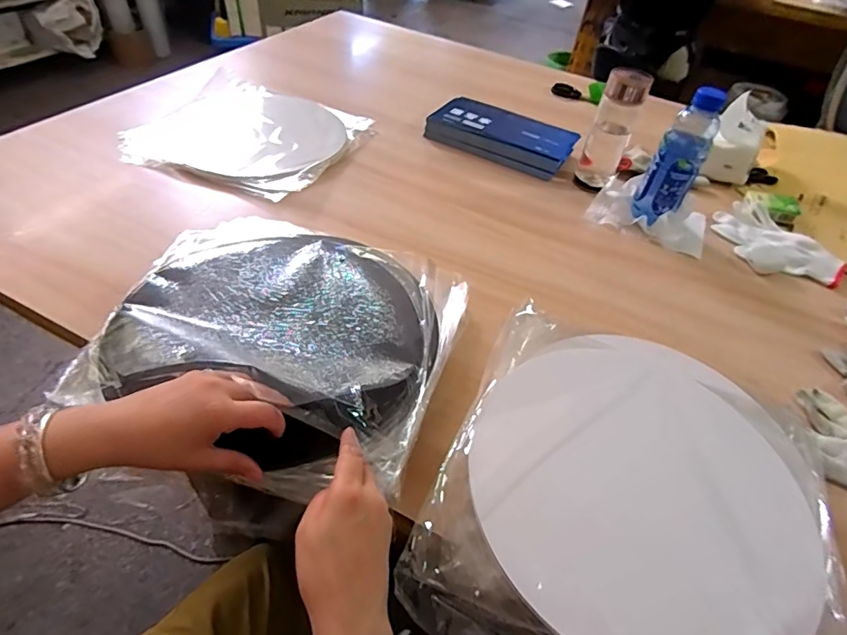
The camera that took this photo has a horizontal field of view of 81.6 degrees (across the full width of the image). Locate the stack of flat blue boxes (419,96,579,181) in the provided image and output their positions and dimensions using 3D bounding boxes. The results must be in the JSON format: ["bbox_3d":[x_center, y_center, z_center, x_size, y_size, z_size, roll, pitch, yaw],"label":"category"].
[{"bbox_3d":[0.147,-0.345,0.935,0.268,0.049,0.134,23,49,14],"label":"stack of flat blue boxes"}]

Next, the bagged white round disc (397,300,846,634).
[{"bbox_3d":[0.196,0.153,0.456,0.342,0.038,0.359,17,46,9],"label":"bagged white round disc"}]

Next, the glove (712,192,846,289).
[{"bbox_3d":[0.564,-0.119,0.791,0.146,0.024,0.198,-20,53,-24],"label":"glove"}]

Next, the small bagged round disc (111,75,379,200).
[{"bbox_3d":[-0.297,-0.321,0.864,0.318,0.034,0.324,20,48,11],"label":"small bagged round disc"}]

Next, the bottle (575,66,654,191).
[{"bbox_3d":[0.316,-0.317,0.833,0.068,0.191,0.061,20,48,12],"label":"bottle"}]

